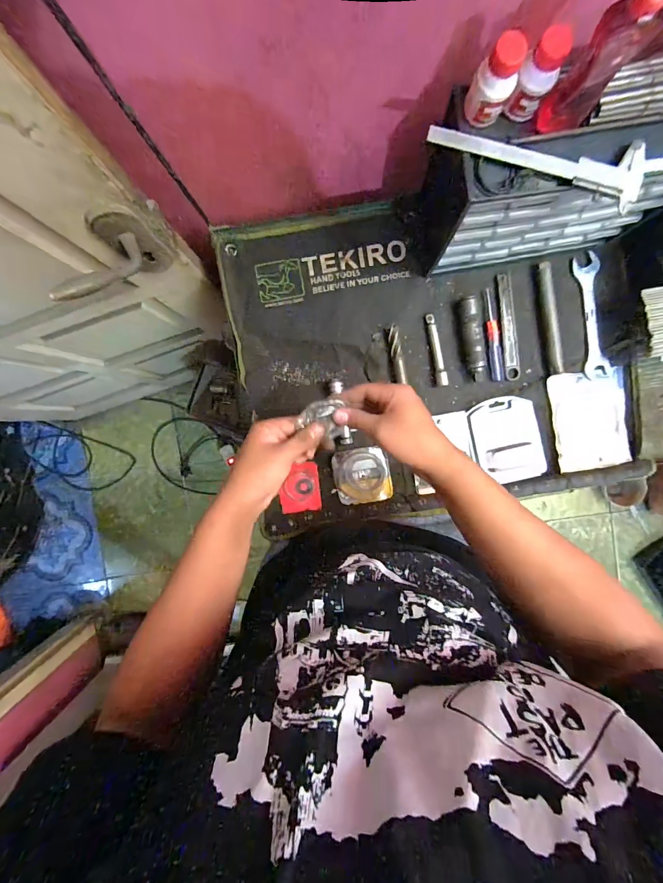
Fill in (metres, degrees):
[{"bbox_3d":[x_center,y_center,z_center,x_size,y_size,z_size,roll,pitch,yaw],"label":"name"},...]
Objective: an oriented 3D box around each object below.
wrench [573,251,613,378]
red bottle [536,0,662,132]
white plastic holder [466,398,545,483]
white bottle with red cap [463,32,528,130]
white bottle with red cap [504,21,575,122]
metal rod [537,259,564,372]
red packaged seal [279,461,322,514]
[{"bbox_3d":[0.432,-0.207,0.608,0.040,0.009,0.198,-8,93,1],"label":"wrench"},{"bbox_3d":[0.238,-0.335,0.326,0.041,0.112,0.045,38,93,-2],"label":"red bottle"},{"bbox_3d":[0.294,-0.003,0.615,0.112,0.022,0.137,-11,93,1],"label":"white plastic holder"},{"bbox_3d":[0.160,-0.349,0.358,0.035,0.066,0.032,-22,93,2],"label":"white bottle with red cap"},{"bbox_3d":[0.198,-0.352,0.356,0.035,0.067,0.029,18,93,-1],"label":"white bottle with red cap"},{"bbox_3d":[0.357,-0.199,0.601,0.020,0.019,0.177,-9,93,1],"label":"metal rod"},{"bbox_3d":[-0.053,0.080,0.628,0.067,0.013,0.080,-7,93,1],"label":"red packaged seal"}]

